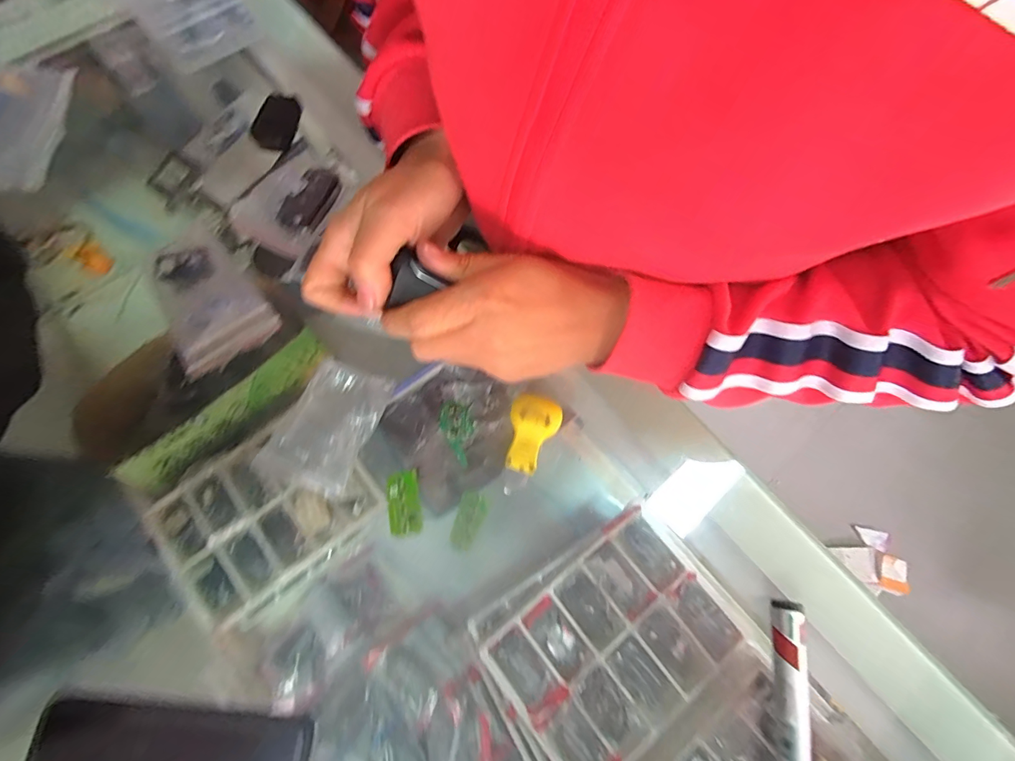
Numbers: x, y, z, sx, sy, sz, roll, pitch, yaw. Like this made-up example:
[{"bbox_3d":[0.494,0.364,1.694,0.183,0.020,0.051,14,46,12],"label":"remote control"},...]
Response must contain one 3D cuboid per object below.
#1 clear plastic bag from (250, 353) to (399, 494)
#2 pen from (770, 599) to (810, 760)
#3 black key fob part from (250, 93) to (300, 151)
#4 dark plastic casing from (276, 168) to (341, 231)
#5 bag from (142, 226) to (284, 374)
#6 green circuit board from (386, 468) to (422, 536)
[{"bbox_3d":[-0.133,0.032,0.314,0.061,0.015,0.094,25,74,6],"label":"clear plastic bag"},{"bbox_3d":[0.177,0.208,0.267,0.015,0.018,0.127,6,73,0],"label":"pen"},{"bbox_3d":[-0.215,-0.237,0.398,0.030,0.019,0.054,17,73,4],"label":"black key fob part"},{"bbox_3d":[-0.170,-0.156,0.369,0.033,0.013,0.064,26,74,6],"label":"dark plastic casing"},{"bbox_3d":[-0.242,-0.065,0.343,0.074,0.024,0.101,-35,77,-11],"label":"bag"},{"bbox_3d":[-0.074,0.088,0.306,0.022,0.005,0.044,-9,73,-4],"label":"green circuit board"}]

